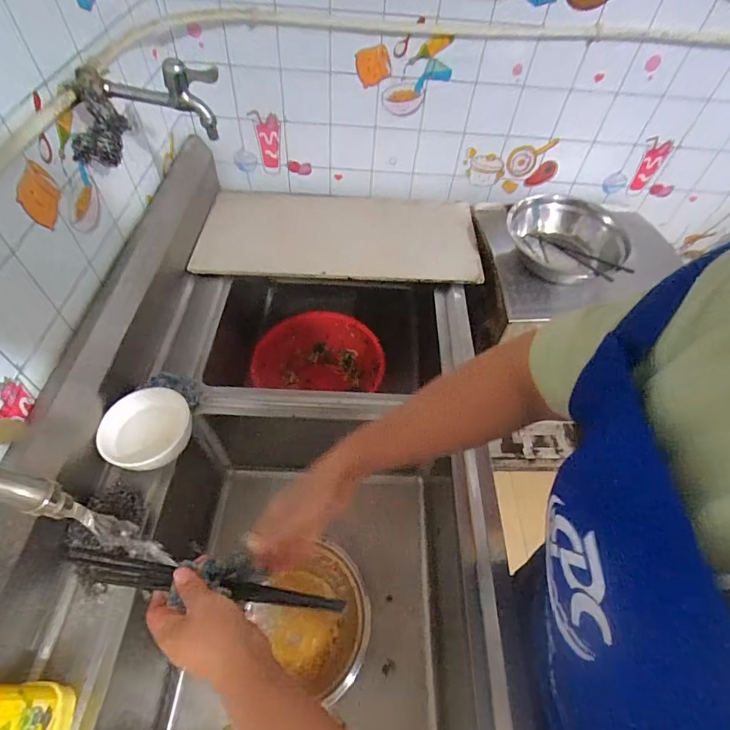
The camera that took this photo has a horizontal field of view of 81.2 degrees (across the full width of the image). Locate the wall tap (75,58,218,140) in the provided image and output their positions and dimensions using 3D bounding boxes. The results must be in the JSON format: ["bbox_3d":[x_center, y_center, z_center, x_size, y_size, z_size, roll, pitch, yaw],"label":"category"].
[{"bbox_3d":[-0.290,-0.356,0.568,0.193,0.082,0.053,6,54,3],"label":"wall tap"}]

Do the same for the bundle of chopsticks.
[{"bbox_3d":[-0.139,0.208,0.402,0.254,0.020,0.024,18,52,-16],"label":"bundle of chopsticks"}]

